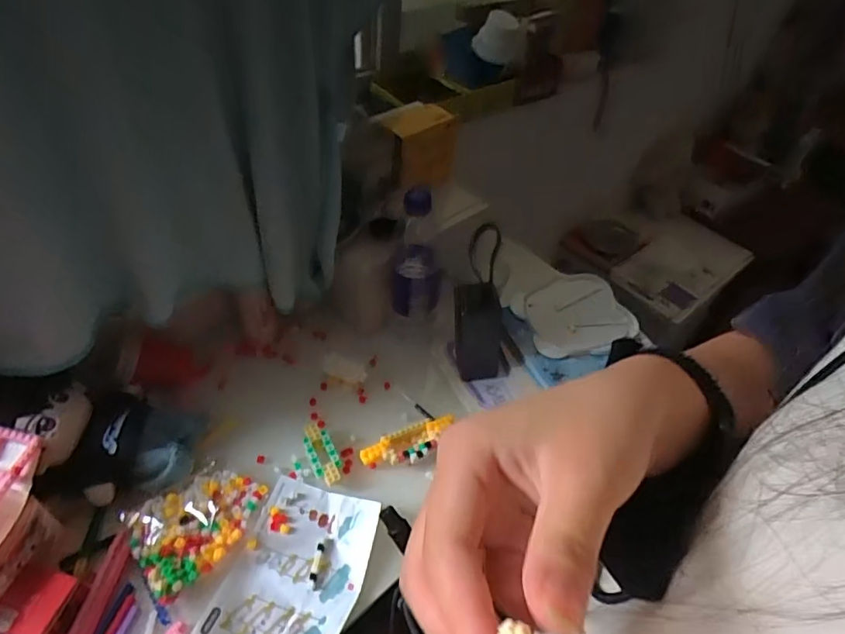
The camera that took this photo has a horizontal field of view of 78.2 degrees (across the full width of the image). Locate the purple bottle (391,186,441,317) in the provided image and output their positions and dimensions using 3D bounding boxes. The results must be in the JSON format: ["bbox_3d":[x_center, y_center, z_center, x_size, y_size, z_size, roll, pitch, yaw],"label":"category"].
[{"bbox_3d":[-0.005,-0.086,0.623,0.060,0.158,0.074,6,46,-1],"label":"purple bottle"}]

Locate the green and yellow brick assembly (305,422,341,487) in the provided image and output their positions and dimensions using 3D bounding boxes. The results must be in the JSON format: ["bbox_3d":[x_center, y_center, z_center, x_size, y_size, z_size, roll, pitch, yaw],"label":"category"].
[{"bbox_3d":[-0.112,0.149,0.573,0.029,0.022,0.079,-17,51,-21],"label":"green and yellow brick assembly"}]

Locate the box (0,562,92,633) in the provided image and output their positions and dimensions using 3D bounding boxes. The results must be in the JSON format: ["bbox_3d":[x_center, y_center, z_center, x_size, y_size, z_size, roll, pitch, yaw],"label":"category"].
[{"bbox_3d":[-0.322,0.244,0.436,0.053,0.035,0.053,12,47,5],"label":"box"}]

